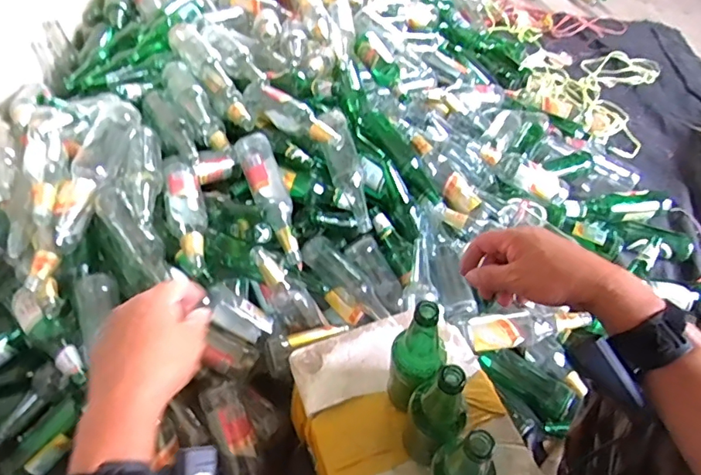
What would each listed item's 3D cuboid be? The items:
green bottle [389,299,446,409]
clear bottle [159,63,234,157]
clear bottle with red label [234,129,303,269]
[{"bbox_3d":[0.078,0.155,0.618,0.063,0.230,0.060,21,53,12],"label":"green bottle"},{"bbox_3d":[-0.318,-0.280,1.035,0.075,0.061,0.272,-26,58,-23],"label":"clear bottle"},{"bbox_3d":[-0.151,-0.076,0.992,0.070,0.057,0.270,-21,86,-19],"label":"clear bottle with red label"}]

